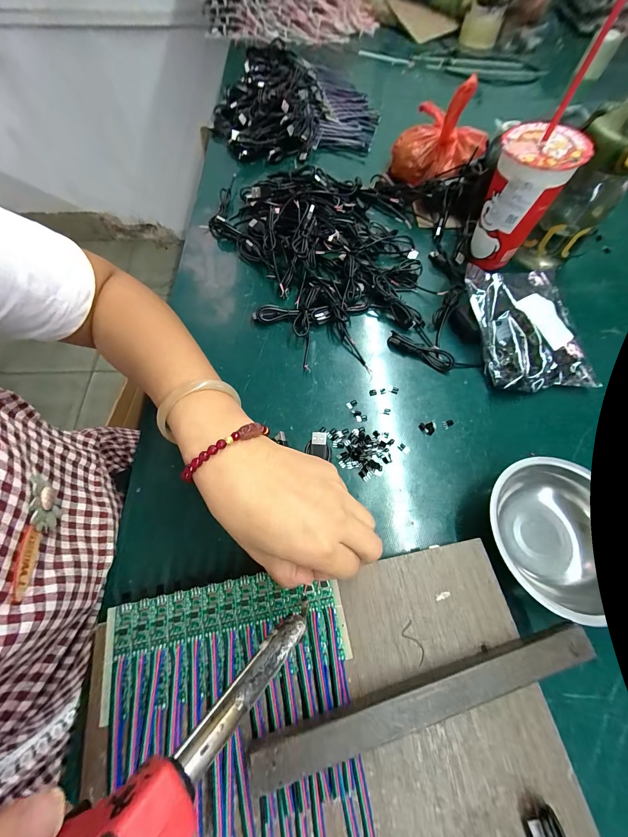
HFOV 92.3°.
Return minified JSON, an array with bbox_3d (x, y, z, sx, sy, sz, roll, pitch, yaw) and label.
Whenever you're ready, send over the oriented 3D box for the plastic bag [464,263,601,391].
[{"bbox_3d":[0.258,-0.110,0.366,0.135,0.052,0.149,-6,65,-6],"label":"plastic bag"}]

